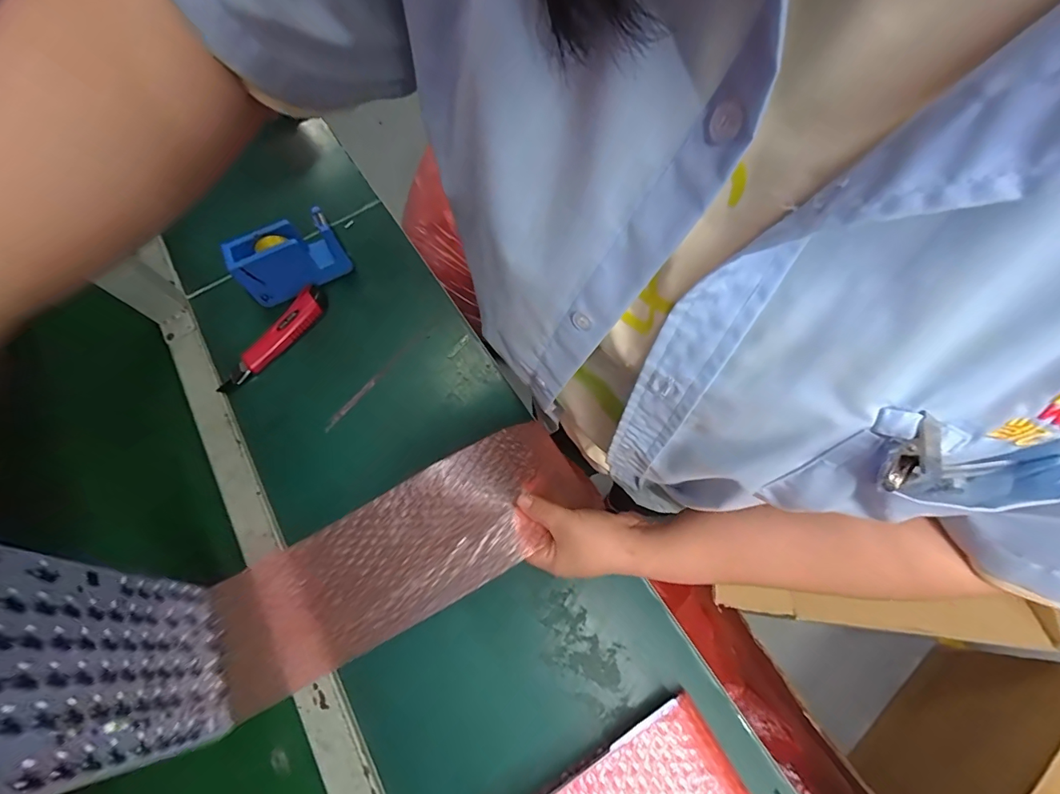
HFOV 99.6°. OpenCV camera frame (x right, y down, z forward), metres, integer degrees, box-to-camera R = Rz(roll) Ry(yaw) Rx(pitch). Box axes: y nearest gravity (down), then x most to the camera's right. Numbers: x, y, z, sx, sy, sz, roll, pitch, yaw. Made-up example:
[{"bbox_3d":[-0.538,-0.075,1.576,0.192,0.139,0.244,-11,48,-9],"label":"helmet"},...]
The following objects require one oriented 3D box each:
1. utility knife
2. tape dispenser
[{"bbox_3d":[-0.326,-0.072,0.573,0.031,0.034,0.169,34,74,16],"label":"utility knife"},{"bbox_3d":[-0.311,-0.180,0.581,0.129,0.074,0.054,-33,69,-10],"label":"tape dispenser"}]

